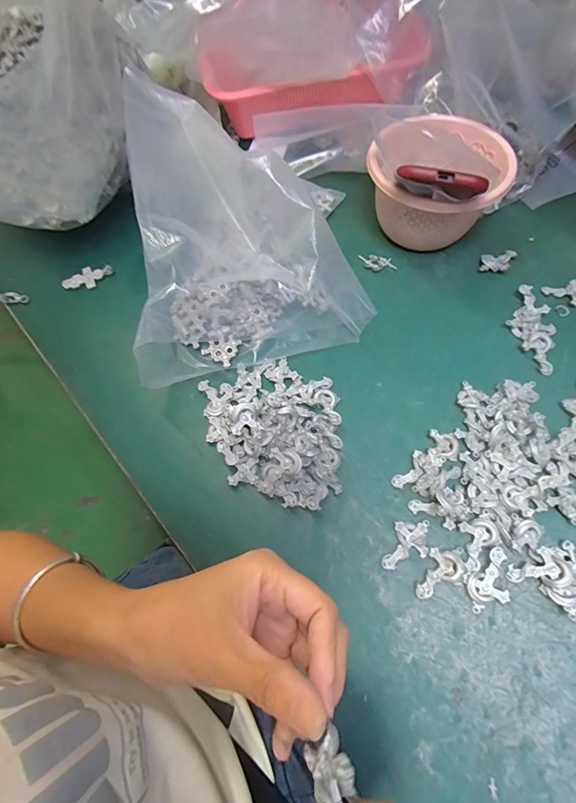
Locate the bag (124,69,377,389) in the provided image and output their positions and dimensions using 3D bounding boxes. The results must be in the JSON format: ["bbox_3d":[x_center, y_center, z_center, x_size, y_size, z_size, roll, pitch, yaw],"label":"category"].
[{"bbox_3d":[-0.060,-0.195,0.409,0.237,0.117,0.297,-16,64,-6],"label":"bag"}]

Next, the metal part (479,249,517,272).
[{"bbox_3d":[0.247,-0.164,0.450,0.046,0.005,0.025,-11,65,-6],"label":"metal part"}]

